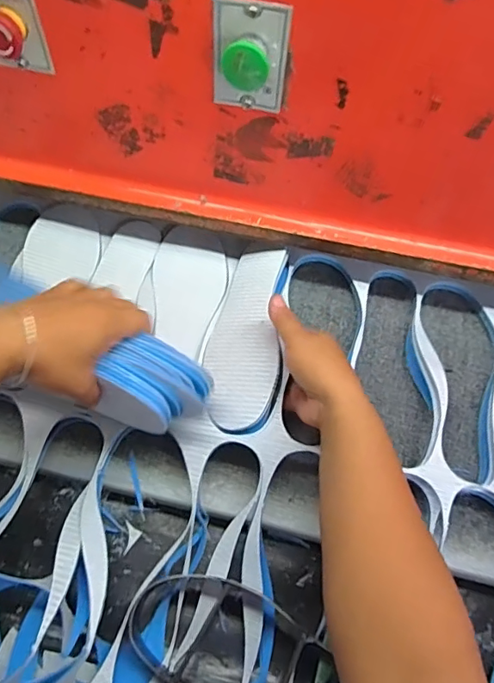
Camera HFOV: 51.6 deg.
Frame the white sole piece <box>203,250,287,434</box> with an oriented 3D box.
[{"bbox_3d":[-0.003,-0.009,0.542,0.078,0.008,0.213,-8,57,21],"label":"white sole piece"}]

